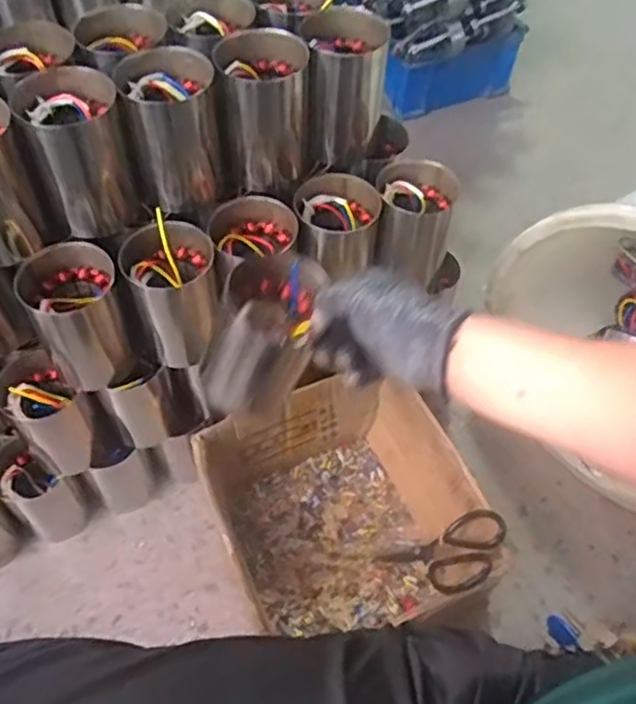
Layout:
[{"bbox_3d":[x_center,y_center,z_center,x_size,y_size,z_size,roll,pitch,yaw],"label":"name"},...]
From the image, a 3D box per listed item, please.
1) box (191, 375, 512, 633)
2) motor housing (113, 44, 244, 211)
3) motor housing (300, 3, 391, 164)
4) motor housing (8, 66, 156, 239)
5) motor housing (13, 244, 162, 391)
[{"bbox_3d":[0.035,0.211,0.853,0.285,0.153,0.308,-20,57,-15],"label":"box"},{"bbox_3d":[-0.145,-0.224,0.697,0.099,0.134,0.080,-22,58,-16],"label":"motor housing"},{"bbox_3d":[0.027,-0.281,0.733,0.087,0.130,0.091,3,54,1],"label":"motor housing"},{"bbox_3d":[-0.233,-0.194,0.668,0.089,0.133,0.088,-29,60,-20],"label":"motor housing"},{"bbox_3d":[-0.244,-0.029,0.723,0.095,0.149,0.088,-31,60,-21],"label":"motor housing"}]

